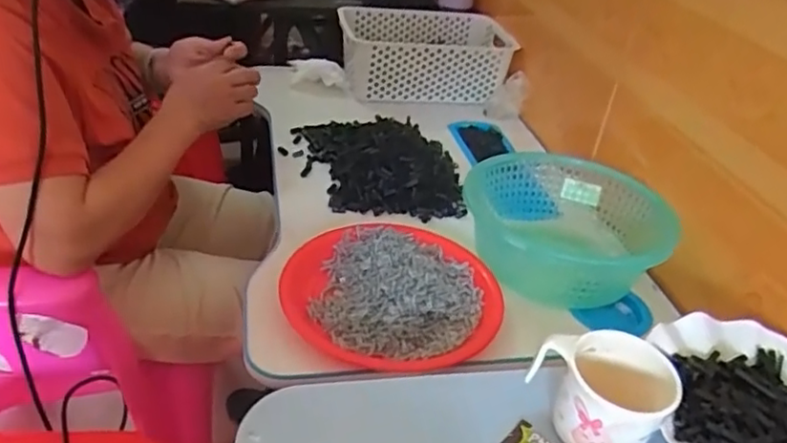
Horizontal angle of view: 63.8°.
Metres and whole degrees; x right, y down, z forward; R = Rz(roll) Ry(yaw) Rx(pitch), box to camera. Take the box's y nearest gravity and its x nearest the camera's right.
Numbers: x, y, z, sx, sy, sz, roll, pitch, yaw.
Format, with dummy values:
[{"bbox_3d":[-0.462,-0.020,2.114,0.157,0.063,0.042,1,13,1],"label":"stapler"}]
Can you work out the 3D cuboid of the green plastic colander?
[{"bbox_3d":[0.199,0.006,0.754,0.200,0.104,0.196,5,34,-3],"label":"green plastic colander"}]

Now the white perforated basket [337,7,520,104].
[{"bbox_3d":[0.052,-0.304,1.155,0.284,0.104,0.222,-4,35,-15],"label":"white perforated basket"}]

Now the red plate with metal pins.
[{"bbox_3d":[-0.003,0.073,0.672,0.225,0.035,0.226,1,34,-8],"label":"red plate with metal pins"}]

